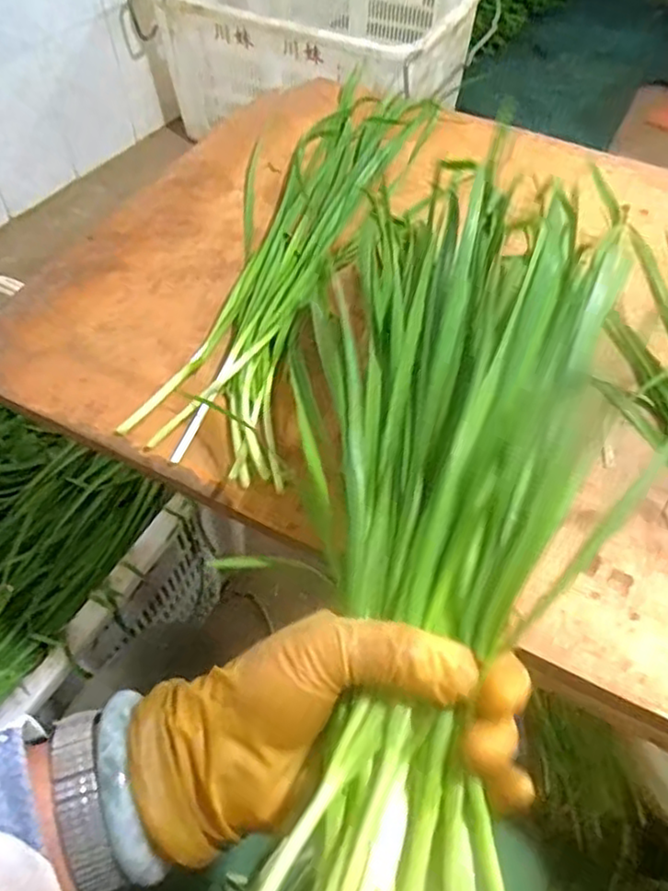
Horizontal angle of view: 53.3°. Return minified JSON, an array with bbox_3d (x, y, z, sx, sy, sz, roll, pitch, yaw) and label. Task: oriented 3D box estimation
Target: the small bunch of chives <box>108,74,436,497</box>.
[{"bbox_3d":[-0.022,-0.159,0.504,0.120,0.017,0.436,13,56,7],"label":"small bunch of chives"}]

